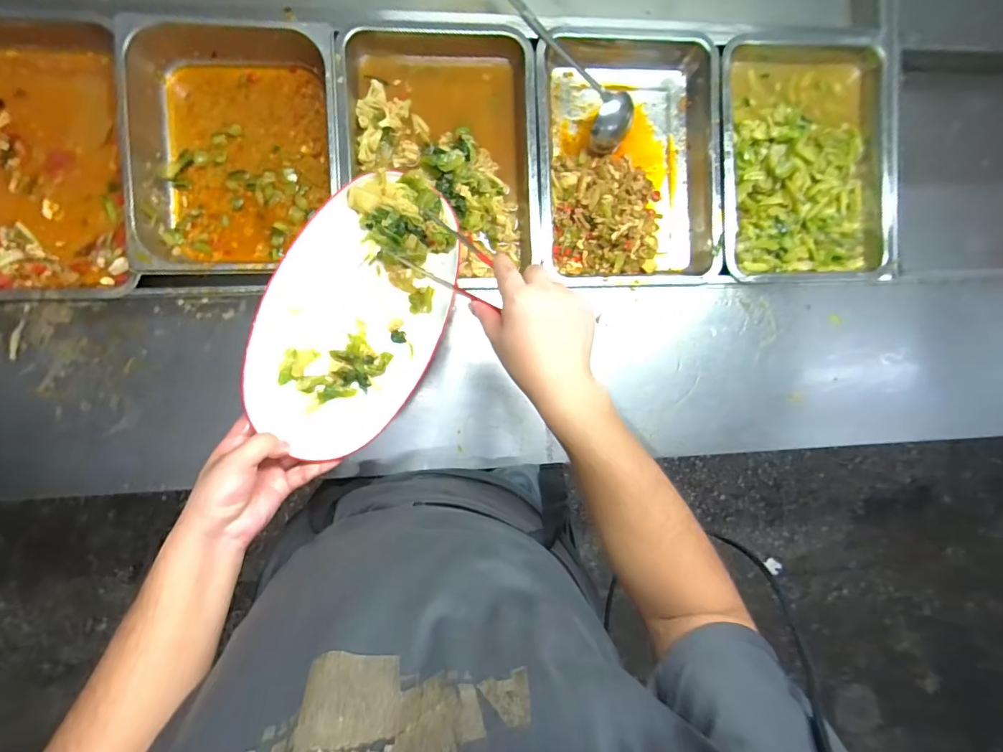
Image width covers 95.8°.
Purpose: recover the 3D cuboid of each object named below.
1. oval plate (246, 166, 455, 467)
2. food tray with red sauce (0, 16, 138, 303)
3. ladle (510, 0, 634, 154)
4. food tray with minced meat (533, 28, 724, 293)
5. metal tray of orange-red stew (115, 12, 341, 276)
[{"bbox_3d":[-0.153,-0.077,0.501,0.176,0.026,0.318,30,72,-19],"label":"oval plate"},{"bbox_3d":[-0.589,-0.266,0.570,0.244,0.052,0.336,-3,92,-12],"label":"food tray with red sauce"},{"bbox_3d":[0.085,-0.438,0.617,0.071,0.057,0.277,-38,98,-9],"label":"ladle"},{"bbox_3d":[0.176,-0.301,0.642,0.250,0.058,0.339,-3,92,-12],"label":"food tray with minced meat"},{"bbox_3d":[-0.342,-0.295,0.598,0.256,0.069,0.319,-1,92,-12],"label":"metal tray of orange-red stew"}]

